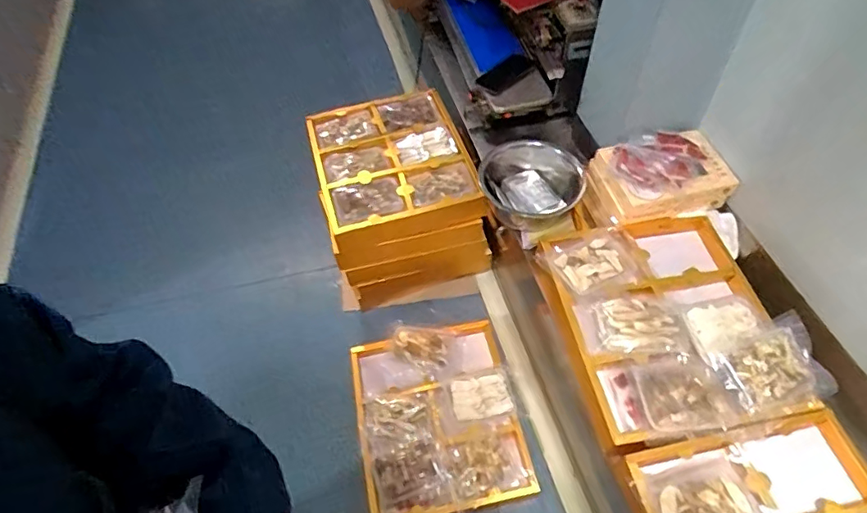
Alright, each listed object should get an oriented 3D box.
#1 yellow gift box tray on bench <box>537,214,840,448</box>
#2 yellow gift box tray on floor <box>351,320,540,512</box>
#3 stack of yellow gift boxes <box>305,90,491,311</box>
[{"bbox_3d":[0.464,0.115,1.040,0.394,0.082,0.455,-12,55,-7],"label":"yellow gift box tray on bench"},{"bbox_3d":[0.013,0.391,1.314,0.384,0.103,0.444,-9,54,-5],"label":"yellow gift box tray on floor"},{"bbox_3d":[-0.102,-0.165,1.517,0.395,0.366,0.444,-13,55,-8],"label":"stack of yellow gift boxes"}]

